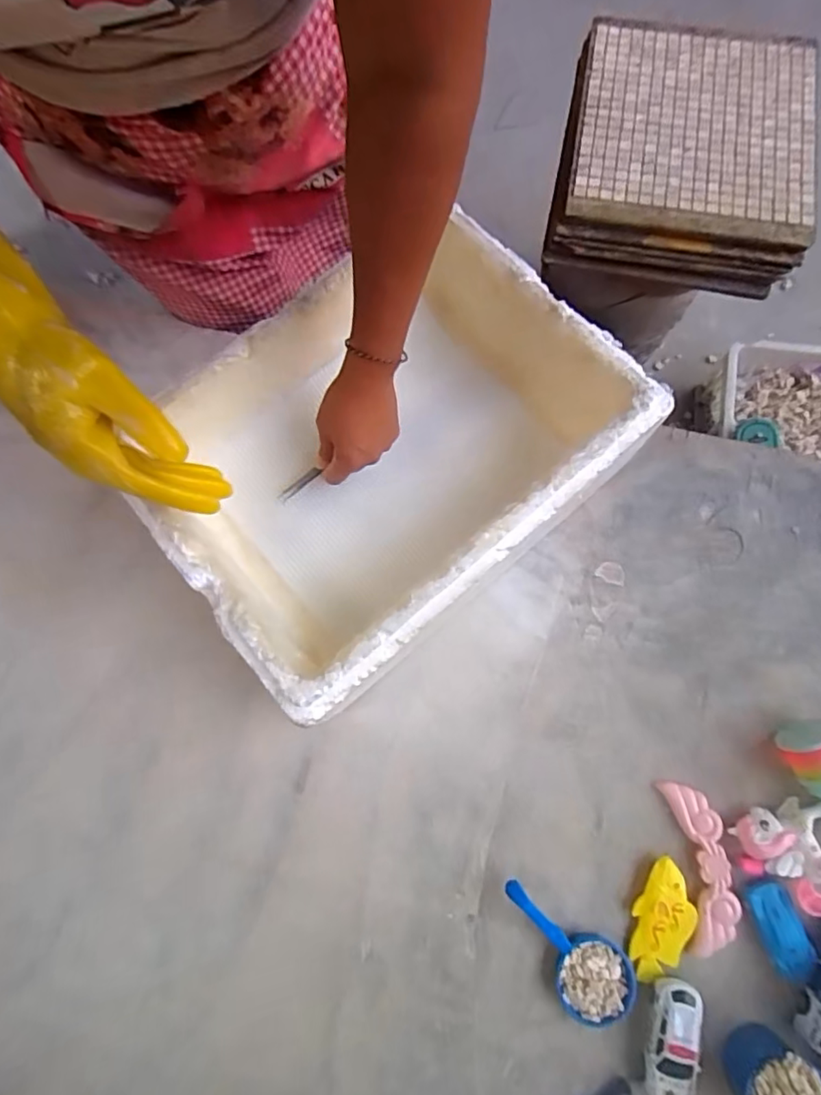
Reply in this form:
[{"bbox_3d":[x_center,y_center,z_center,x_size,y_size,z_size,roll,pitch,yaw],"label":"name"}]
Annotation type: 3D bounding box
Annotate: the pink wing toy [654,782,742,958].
[{"bbox_3d":[0.269,0.292,0.500,0.045,0.014,0.140,-7,75,0],"label":"pink wing toy"}]

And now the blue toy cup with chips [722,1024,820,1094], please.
[{"bbox_3d":[0.290,0.429,0.432,0.061,0.063,0.051,-39,78,-8],"label":"blue toy cup with chips"}]

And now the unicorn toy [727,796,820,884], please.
[{"bbox_3d":[0.343,0.266,0.490,0.081,0.044,0.058,-12,75,-2],"label":"unicorn toy"}]

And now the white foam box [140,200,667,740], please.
[{"bbox_3d":[-0.020,-0.090,0.525,0.411,0.141,0.299,-40,78,-8],"label":"white foam box"}]

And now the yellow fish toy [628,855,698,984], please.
[{"bbox_3d":[0.226,0.337,0.488,0.050,0.014,0.100,27,78,8],"label":"yellow fish toy"}]

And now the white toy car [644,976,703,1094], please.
[{"bbox_3d":[0.220,0.415,0.457,0.039,0.027,0.086,18,77,6],"label":"white toy car"}]

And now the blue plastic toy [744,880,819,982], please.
[{"bbox_3d":[0.326,0.339,0.478,0.037,0.020,0.080,-22,76,-4],"label":"blue plastic toy"}]

